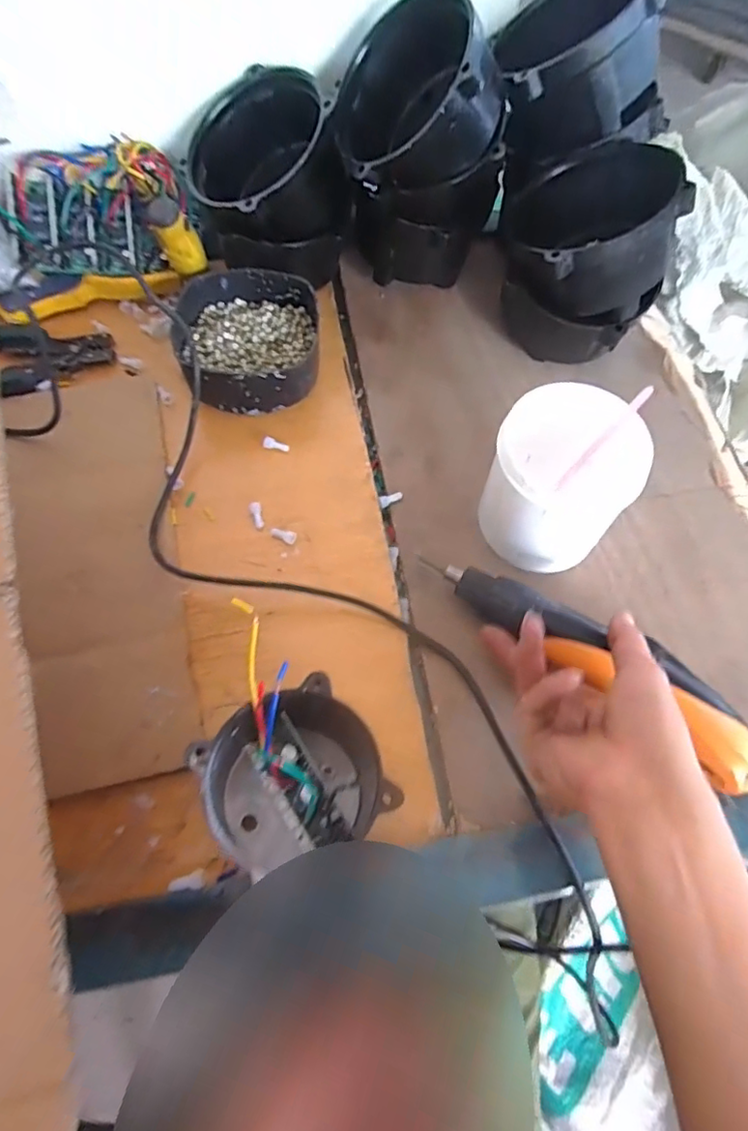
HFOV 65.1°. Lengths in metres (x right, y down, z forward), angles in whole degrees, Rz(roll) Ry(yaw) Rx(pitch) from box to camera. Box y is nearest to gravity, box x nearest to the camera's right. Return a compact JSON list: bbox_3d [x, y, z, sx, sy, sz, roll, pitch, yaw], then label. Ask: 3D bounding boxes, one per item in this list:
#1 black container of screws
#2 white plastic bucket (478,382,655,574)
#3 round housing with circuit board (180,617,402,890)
[{"bbox_3d":[-0.106,-0.192,0.504,0.114,0.052,0.125,1,64,-2],"label":"black container of screws"},{"bbox_3d":[0.128,-0.051,0.415,0.097,0.120,0.084,17,64,6],"label":"white plastic bucket"},{"bbox_3d":[-0.044,0.125,0.342,0.099,0.070,0.086,-23,67,-13],"label":"round housing with circuit board"}]

